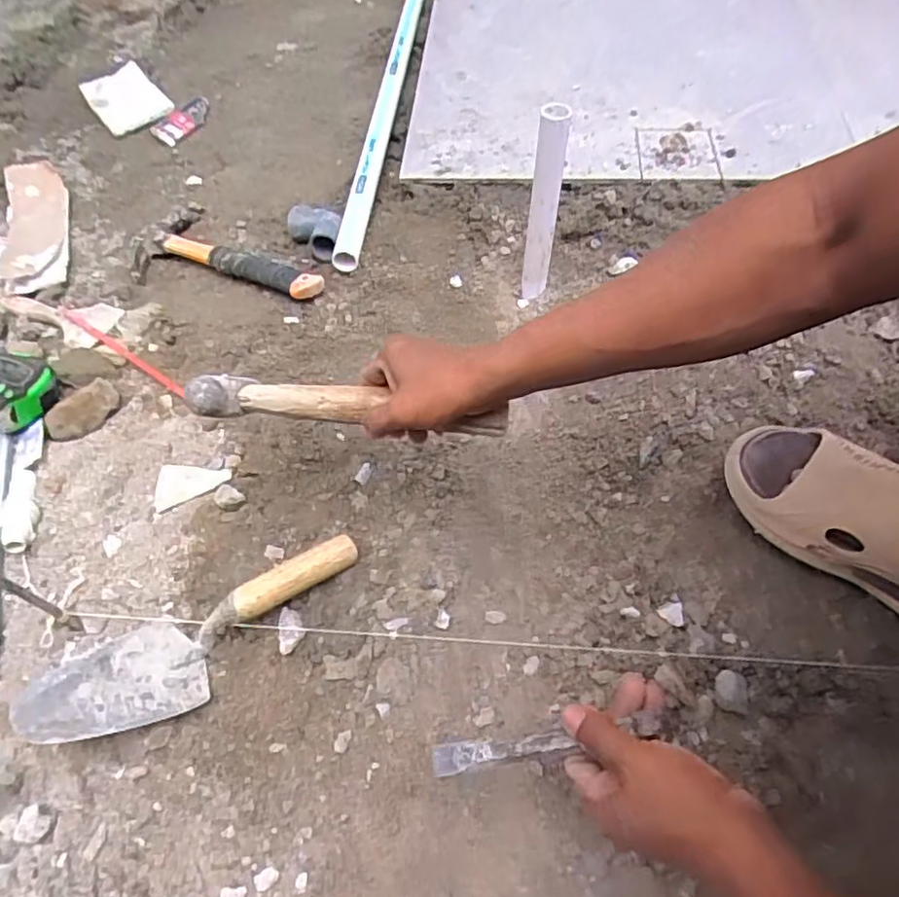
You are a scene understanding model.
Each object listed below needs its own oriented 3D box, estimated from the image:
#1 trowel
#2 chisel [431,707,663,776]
[{"bbox_3d":[-0.201,0.155,0.531,0.276,0.073,0.092,-27,60,-15],"label":"trowel"},{"bbox_3d":[0.060,0.201,0.423,0.167,0.008,0.019,-20,54,23],"label":"chisel"}]

